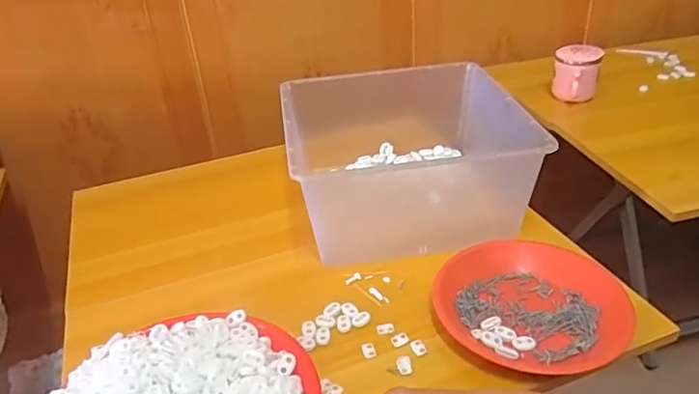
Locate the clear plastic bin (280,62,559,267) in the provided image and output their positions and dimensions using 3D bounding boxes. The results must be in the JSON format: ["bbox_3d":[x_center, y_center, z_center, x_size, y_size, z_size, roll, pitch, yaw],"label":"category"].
[{"bbox_3d":[0.070,-0.060,0.755,0.279,0.144,0.272,-8,33,-5],"label":"clear plastic bin"}]

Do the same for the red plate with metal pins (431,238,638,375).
[{"bbox_3d":[0.192,0.111,0.593,0.200,0.048,0.160,4,34,13],"label":"red plate with metal pins"}]

